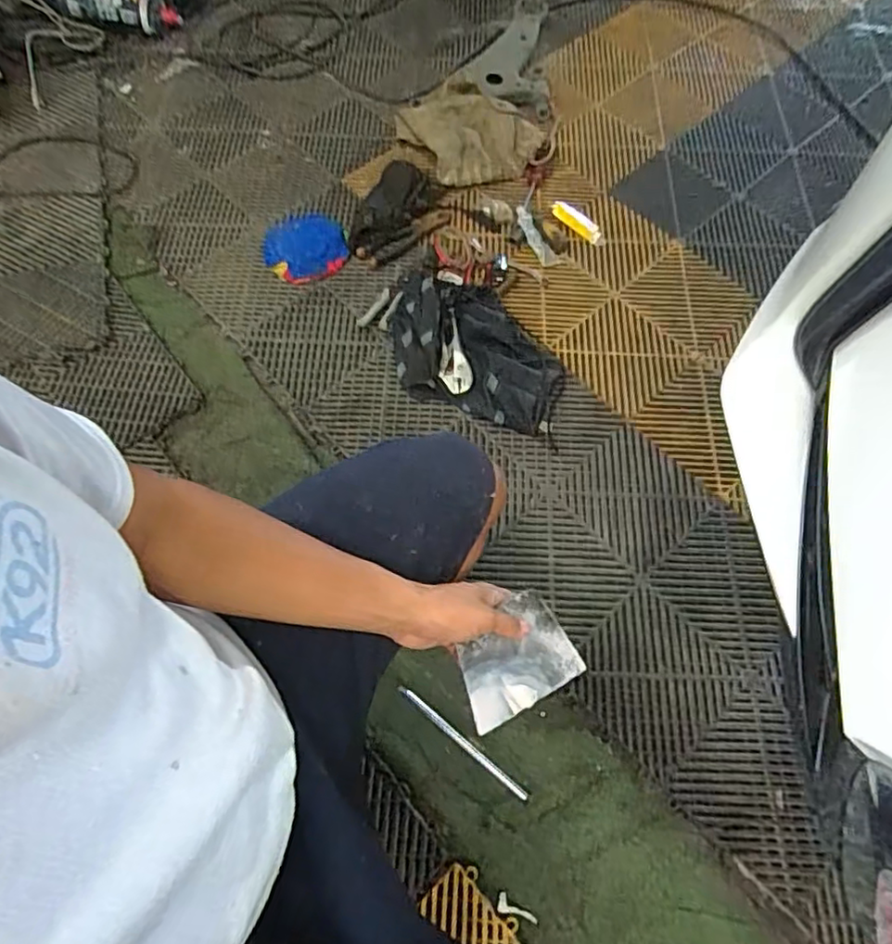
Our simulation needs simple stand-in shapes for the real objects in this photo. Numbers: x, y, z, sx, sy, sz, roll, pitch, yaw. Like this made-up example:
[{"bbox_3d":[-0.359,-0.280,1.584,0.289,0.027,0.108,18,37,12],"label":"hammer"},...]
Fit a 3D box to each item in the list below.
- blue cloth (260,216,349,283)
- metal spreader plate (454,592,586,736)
[{"bbox_3d":[-0.273,-0.436,1.194,0.162,0.020,0.162,-8,66,-3],"label":"blue cloth"},{"bbox_3d":[0.070,0.182,0.615,0.139,0.007,0.096,-17,76,-36],"label":"metal spreader plate"}]

